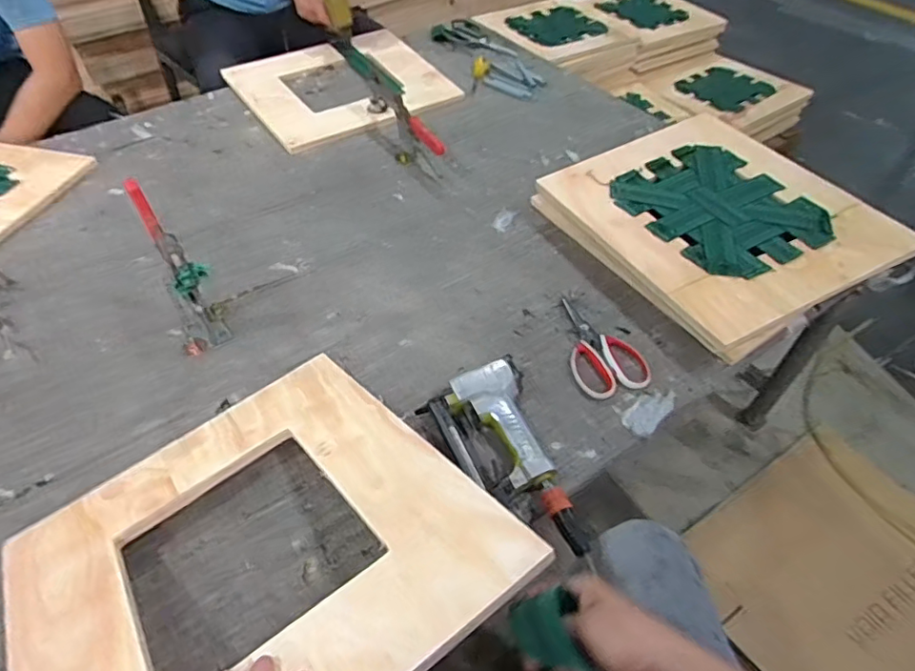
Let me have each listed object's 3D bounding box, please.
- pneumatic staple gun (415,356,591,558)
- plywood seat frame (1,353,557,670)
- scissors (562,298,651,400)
[{"bbox_3d":[0.073,0.143,0.675,0.138,0.042,0.251,-28,55,-22],"label":"pneumatic staple gun"},{"bbox_3d":[-0.203,0.199,0.541,0.398,0.016,0.425,-31,38,-25],"label":"plywood seat frame"},{"bbox_3d":[0.198,0.011,0.804,0.104,0.015,0.172,-13,51,-12],"label":"scissors"}]

